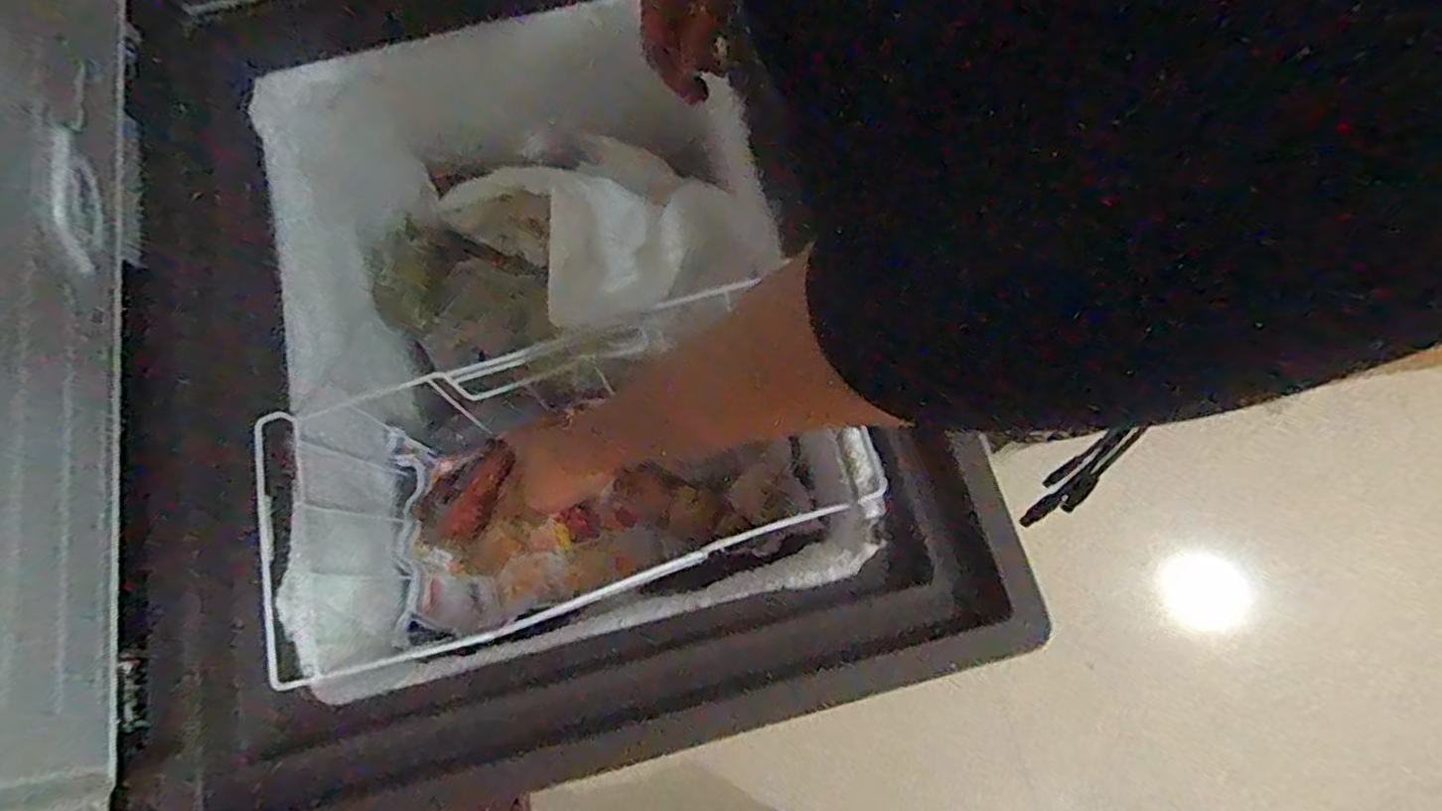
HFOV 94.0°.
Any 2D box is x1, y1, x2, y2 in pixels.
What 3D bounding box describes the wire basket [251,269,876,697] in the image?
[{"bbox_3d":[-0.110,0.072,0.556,0.390,0.207,0.220,-13,72,-2],"label":"wire basket"}]

